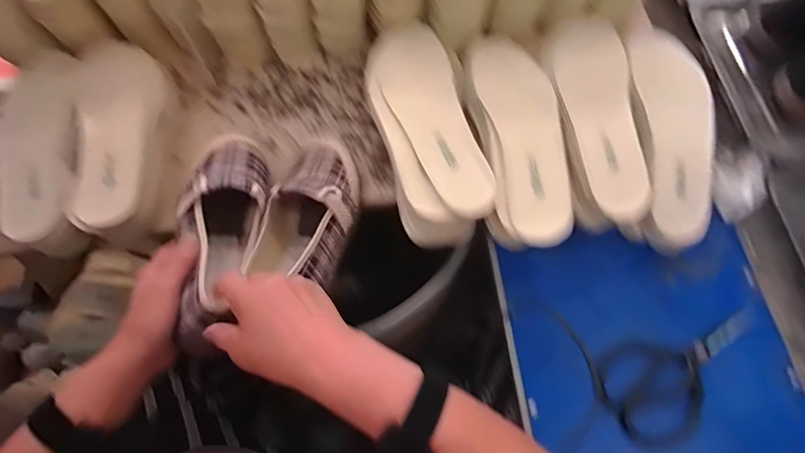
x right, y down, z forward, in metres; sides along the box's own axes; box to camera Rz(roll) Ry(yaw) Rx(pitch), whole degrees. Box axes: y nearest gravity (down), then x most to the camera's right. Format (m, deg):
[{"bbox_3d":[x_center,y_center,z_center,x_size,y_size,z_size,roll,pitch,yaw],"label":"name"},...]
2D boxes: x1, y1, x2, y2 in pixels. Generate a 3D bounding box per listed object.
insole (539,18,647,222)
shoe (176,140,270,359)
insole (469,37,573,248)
[{"bbox_3d":[0.227,-0.129,0.503,0.083,0.027,0.249,-10,69,-2],"label":"insole"},{"bbox_3d":[-0.176,-0.002,0.445,0.076,0.080,0.224,-4,52,0],"label":"shoe"},{"bbox_3d":[0.135,-0.103,0.494,0.079,0.024,0.250,-8,69,-2],"label":"insole"}]

